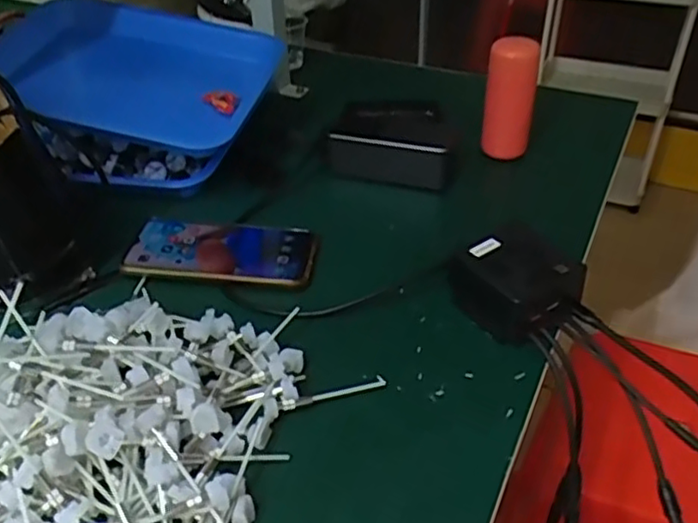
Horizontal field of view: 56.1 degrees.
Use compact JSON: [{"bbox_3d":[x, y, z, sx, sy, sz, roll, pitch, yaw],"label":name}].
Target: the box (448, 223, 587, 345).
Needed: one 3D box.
[{"bbox_3d":[0.130,0.018,0.508,0.077,0.053,0.081,-23,45,-27],"label":"box"}]

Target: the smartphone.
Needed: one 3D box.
[{"bbox_3d":[-0.111,-0.010,0.578,0.160,0.010,0.078,5,41,3],"label":"smartphone"}]

